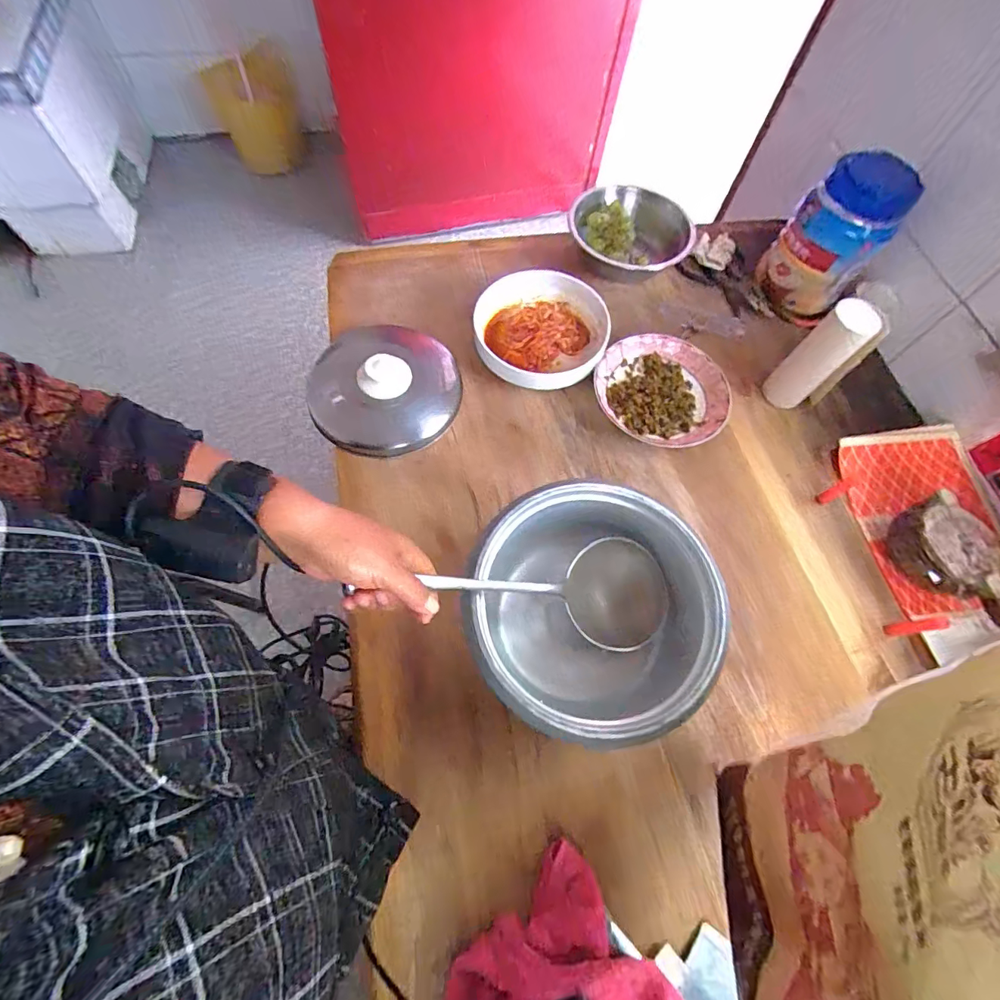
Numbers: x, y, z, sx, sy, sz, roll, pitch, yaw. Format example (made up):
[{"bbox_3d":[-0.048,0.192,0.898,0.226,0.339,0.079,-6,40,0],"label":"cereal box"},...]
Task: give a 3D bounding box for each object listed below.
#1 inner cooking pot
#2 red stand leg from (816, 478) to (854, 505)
[{"bbox_3d":[0.090,0.123,0.506,0.244,0.133,0.238,1,65,-3],"label":"inner cooking pot"},{"bbox_3d":[0.455,-0.011,0.642,0.014,0.049,0.016,-7,58,-48],"label":"red stand leg"}]

